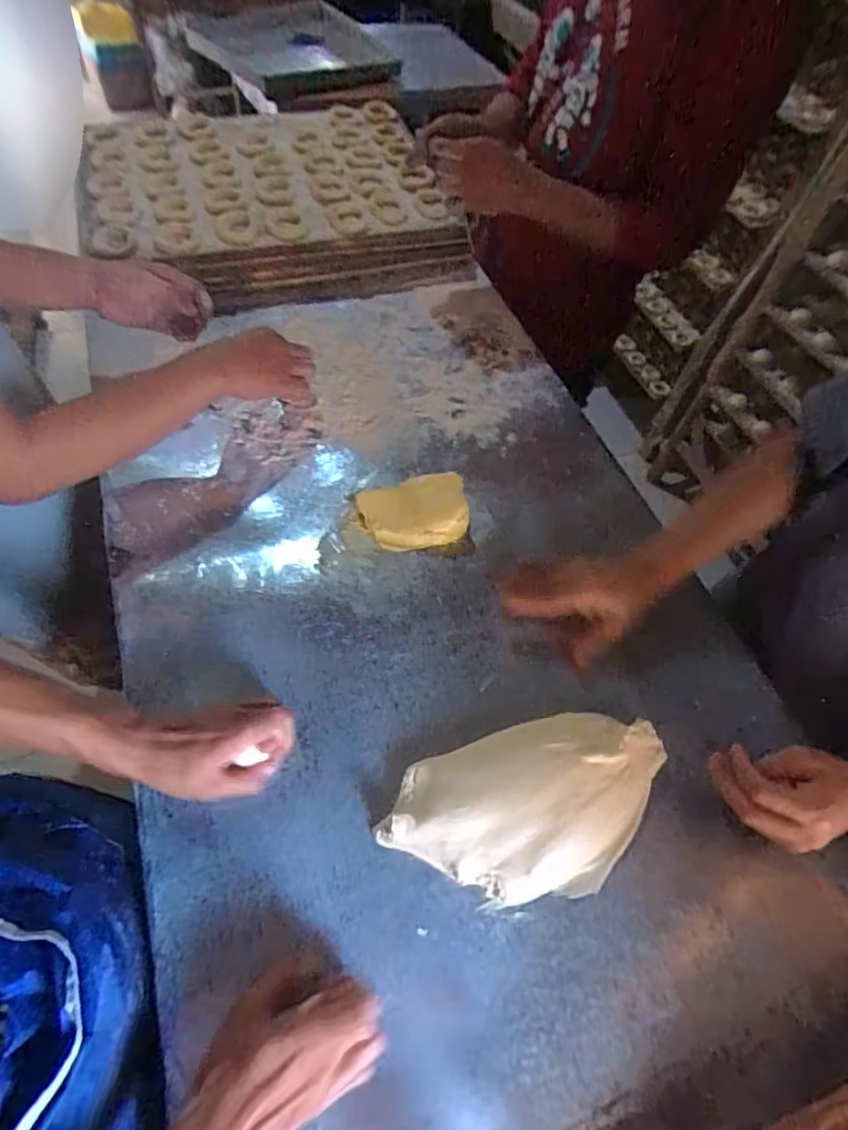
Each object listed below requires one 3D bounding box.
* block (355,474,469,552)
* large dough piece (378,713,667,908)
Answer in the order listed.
[{"bbox_3d":[-0.011,-0.062,0.630,0.112,0.034,0.080,-8,59,-11],"label":"block"},{"bbox_3d":[0.096,0.207,0.481,0.251,0.035,0.130,-11,60,-13],"label":"large dough piece"}]

